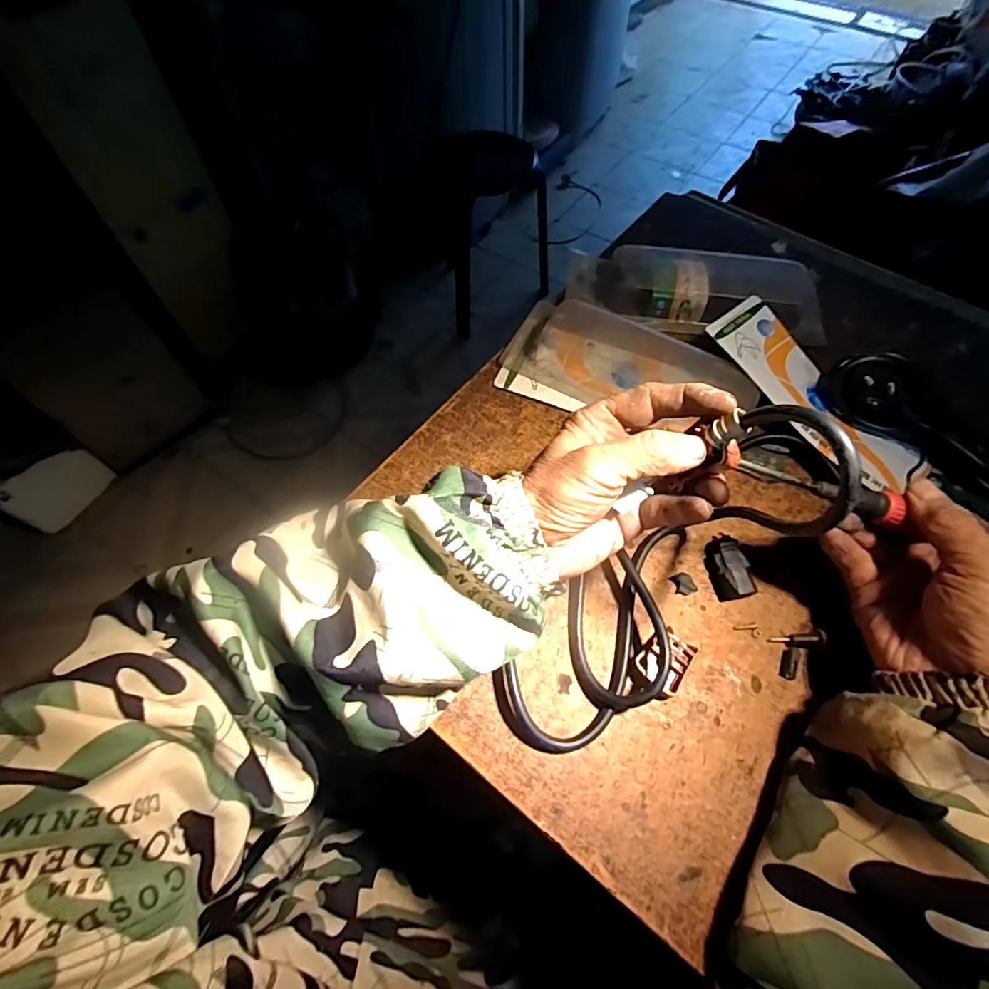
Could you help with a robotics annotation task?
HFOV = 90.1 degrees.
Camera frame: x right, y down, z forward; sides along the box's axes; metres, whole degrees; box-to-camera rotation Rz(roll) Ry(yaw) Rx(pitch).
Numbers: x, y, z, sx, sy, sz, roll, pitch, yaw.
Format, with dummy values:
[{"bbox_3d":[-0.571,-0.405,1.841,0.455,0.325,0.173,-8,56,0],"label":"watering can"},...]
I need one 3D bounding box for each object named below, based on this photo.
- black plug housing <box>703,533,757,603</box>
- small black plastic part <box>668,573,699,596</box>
[{"bbox_3d":[0.167,0.052,0.353,0.023,0.017,0.045,-7,61,-4],"label":"black plug housing"},{"bbox_3d":[0.136,0.064,0.353,0.015,0.006,0.016,-18,62,-10],"label":"small black plastic part"}]

